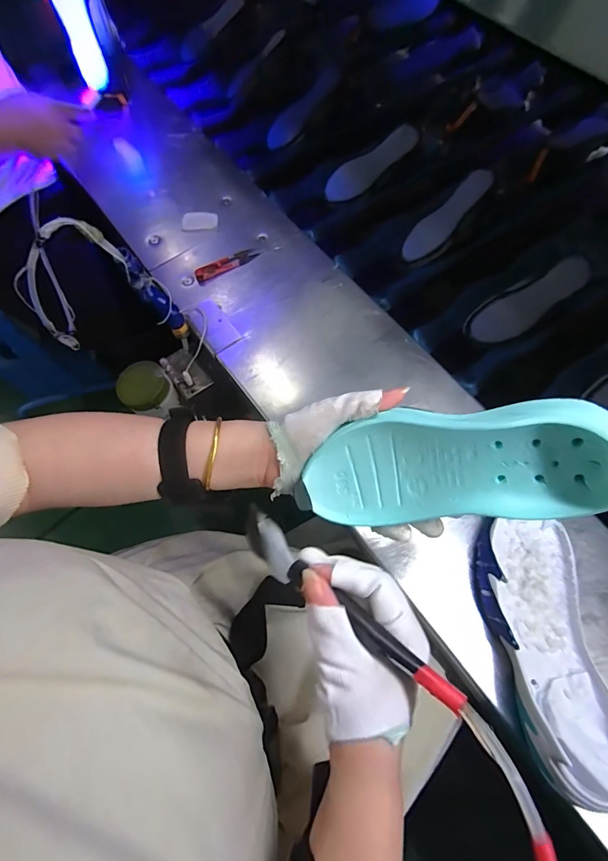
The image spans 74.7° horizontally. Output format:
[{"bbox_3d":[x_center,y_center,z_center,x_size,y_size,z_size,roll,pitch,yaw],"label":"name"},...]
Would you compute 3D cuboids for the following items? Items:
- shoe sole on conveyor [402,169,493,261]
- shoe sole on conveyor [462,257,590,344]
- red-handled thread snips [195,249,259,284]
[{"bbox_3d":[0.235,-0.355,0.660,0.181,0.011,0.052,-45,73,6],"label":"shoe sole on conveyor"},{"bbox_3d":[0.332,-0.192,0.598,0.182,0.020,0.064,-30,68,12],"label":"shoe sole on conveyor"},{"bbox_3d":[-0.118,-0.253,0.606,0.097,0.008,0.027,-31,70,-10],"label":"red-handled thread snips"}]

